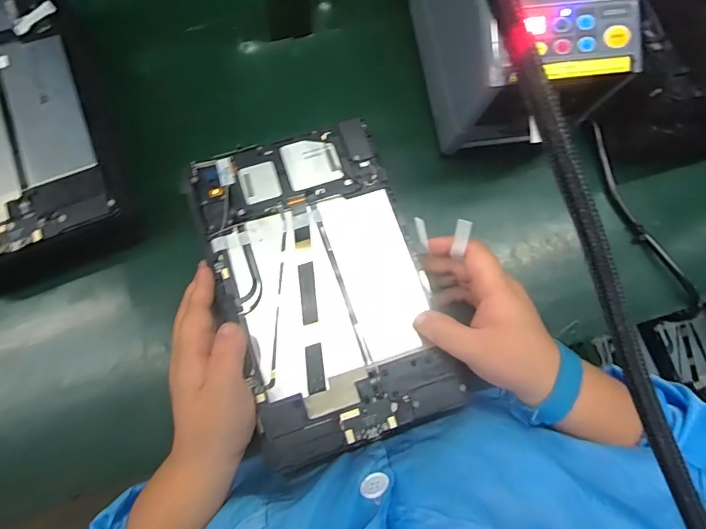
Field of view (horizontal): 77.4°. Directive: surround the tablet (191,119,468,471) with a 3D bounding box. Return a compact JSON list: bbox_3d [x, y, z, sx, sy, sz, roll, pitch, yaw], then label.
[{"bbox_3d":[-0.023,0.011,0.329,0.145,0.010,0.234,-18,77,-6],"label":"tablet"}]

